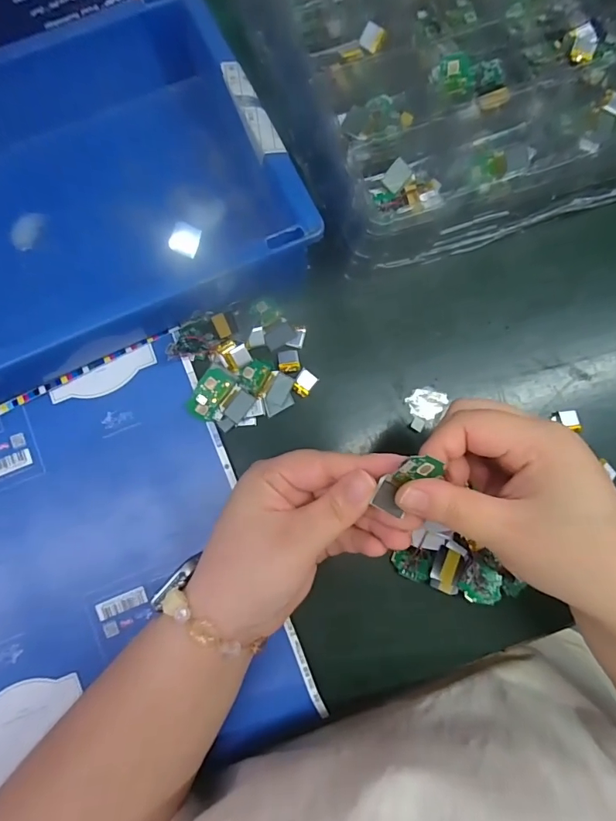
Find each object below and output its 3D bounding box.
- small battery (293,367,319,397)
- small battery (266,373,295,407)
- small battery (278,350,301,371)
[{"bbox_3d":[-0.002,-0.020,0.315,0.013,0.006,0.018,32,82,3],"label":"small battery"},{"bbox_3d":[-0.019,-0.014,0.310,0.012,0.006,0.022,29,82,3],"label":"small battery"},{"bbox_3d":[-0.013,-0.035,0.314,0.015,0.004,0.016,-5,82,-2],"label":"small battery"}]

